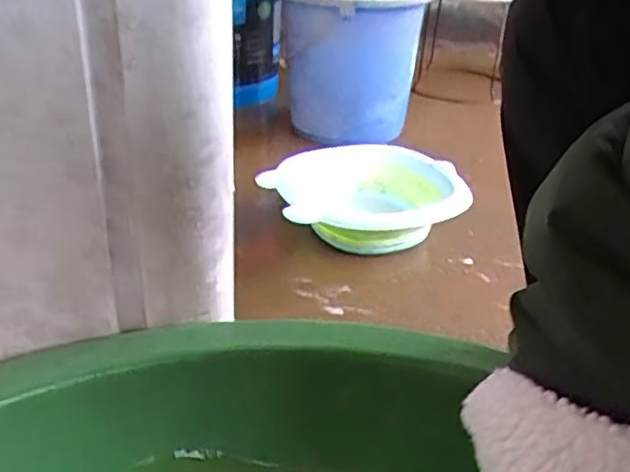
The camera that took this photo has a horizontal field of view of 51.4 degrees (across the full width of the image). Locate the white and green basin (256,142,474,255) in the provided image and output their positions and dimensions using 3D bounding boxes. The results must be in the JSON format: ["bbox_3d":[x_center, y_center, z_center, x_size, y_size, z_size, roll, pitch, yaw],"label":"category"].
[{"bbox_3d":[0.086,-0.045,1.009,0.316,0.109,0.239,-7,31,-18],"label":"white and green basin"}]

